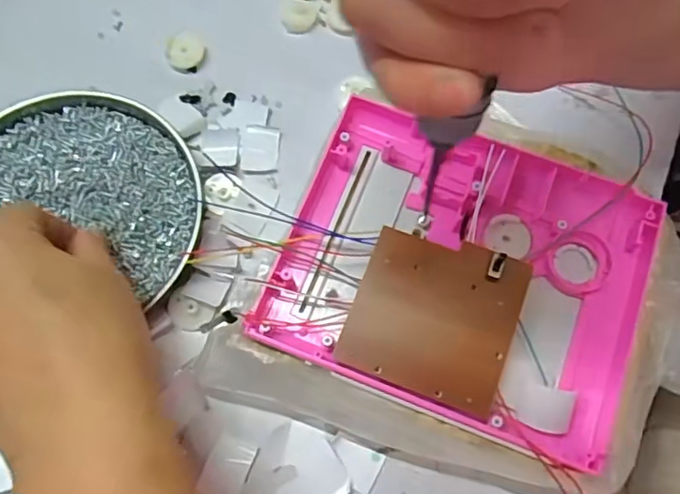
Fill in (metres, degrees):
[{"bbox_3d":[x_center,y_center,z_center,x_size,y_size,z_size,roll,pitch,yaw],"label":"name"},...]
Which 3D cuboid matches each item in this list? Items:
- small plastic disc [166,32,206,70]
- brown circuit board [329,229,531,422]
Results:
[{"bbox_3d":[-0.092,-0.119,0.355,0.021,0.005,0.025,9,71,1],"label":"small plastic disc"},{"bbox_3d":[0.043,0.030,0.269,0.072,0.012,0.072,21,72,5],"label":"brown circuit board"}]

